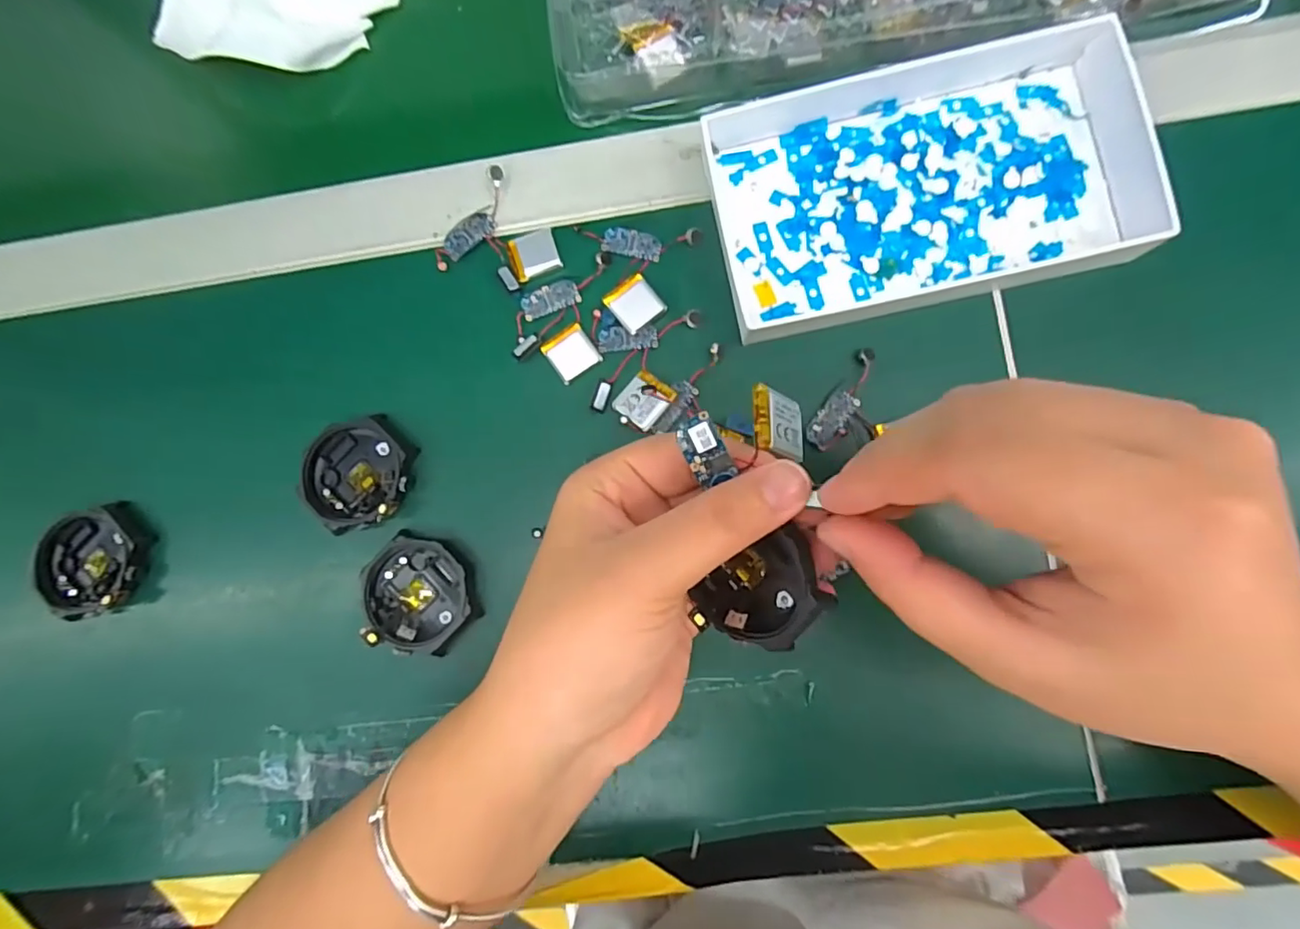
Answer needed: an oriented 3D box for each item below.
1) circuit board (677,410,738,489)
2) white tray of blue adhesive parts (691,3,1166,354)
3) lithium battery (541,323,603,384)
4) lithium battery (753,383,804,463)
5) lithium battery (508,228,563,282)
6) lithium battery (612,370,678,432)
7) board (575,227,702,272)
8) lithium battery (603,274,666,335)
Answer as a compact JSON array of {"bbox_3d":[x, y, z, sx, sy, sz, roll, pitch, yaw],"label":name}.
[{"bbox_3d":[0.017,-0.005,0.169,0.011,0.004,0.022,-26,107,7],"label":"circuit board"},{"bbox_3d":[0.116,-0.127,0.249,0.169,0.027,0.110,-10,84,4],"label":"white tray of blue adhesive parts"},{"bbox_3d":[-0.037,-0.052,0.266,0.022,0.004,0.023,-35,83,1],"label":"lithium battery"},{"bbox_3d":[0.042,-0.013,0.183,0.023,0.004,0.021,14,69,-36],"label":"lithium battery"},{"bbox_3d":[-0.056,-0.102,0.273,0.022,0.004,0.022,-20,84,2],"label":"lithium battery"},{"bbox_3d":[-0.002,-0.029,0.260,0.021,0.005,0.023,35,88,7],"label":"lithium battery"},{"bbox_3d":[-0.006,-0.103,0.270,0.059,0.004,0.019,4,85,5],"label":"board"},{"bbox_3d":[-0.007,-0.075,0.266,0.021,0.005,0.024,-40,83,0],"label":"lithium battery"}]

